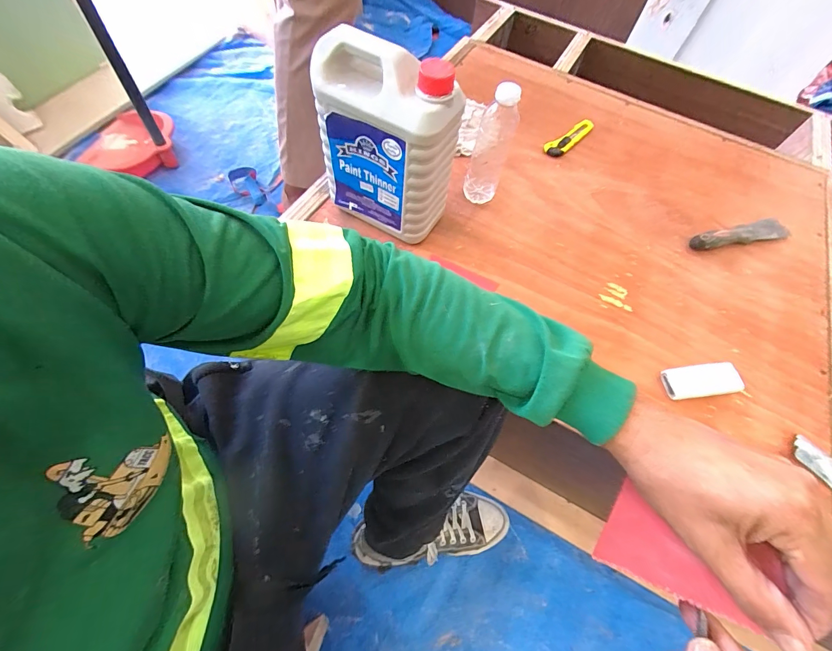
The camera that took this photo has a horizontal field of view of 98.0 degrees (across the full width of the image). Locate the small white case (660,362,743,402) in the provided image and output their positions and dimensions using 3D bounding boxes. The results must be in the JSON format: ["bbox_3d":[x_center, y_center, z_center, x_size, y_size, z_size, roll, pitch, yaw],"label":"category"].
[{"bbox_3d":[0.387,0.076,0.490,0.105,0.020,0.040,-5,63,-8],"label":"small white case"}]

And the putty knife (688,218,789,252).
[{"bbox_3d":[0.560,-0.157,0.625,0.190,0.028,0.040,-13,64,-11],"label":"putty knife"}]

